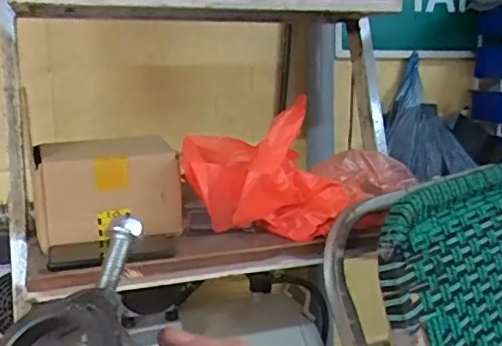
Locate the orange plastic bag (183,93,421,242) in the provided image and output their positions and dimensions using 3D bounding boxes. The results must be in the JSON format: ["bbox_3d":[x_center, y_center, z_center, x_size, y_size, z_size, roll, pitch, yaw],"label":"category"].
[{"bbox_3d":[0.098,-0.001,0.876,0.405,0.177,0.134,-6,11,-27],"label":"orange plastic bag"}]

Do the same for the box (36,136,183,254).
[{"bbox_3d":[-0.204,0.021,0.805,0.195,0.133,0.084,-4,10,-18],"label":"box"}]

